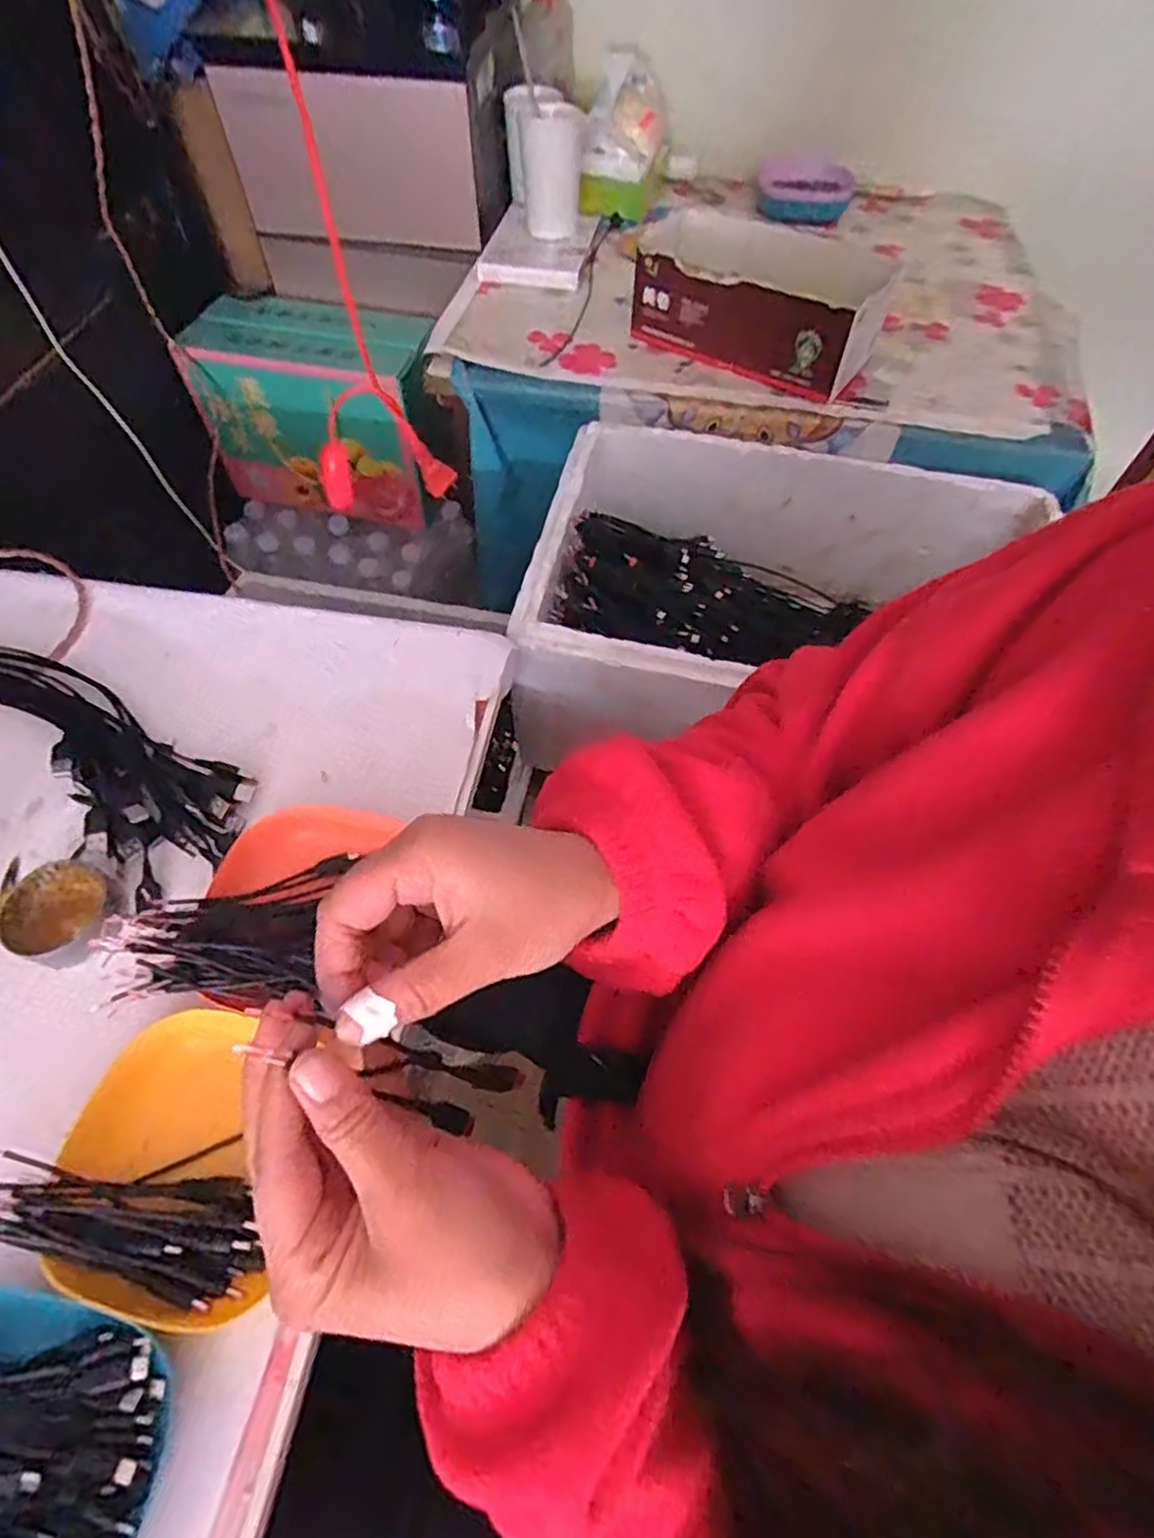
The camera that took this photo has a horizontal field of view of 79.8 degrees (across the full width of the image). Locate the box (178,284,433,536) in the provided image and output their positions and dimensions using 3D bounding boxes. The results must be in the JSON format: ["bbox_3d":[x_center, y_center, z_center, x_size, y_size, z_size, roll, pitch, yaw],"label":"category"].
[{"bbox_3d":[-0.367,-0.522,1.018,0.313,0.237,0.151,14,59,7],"label":"box"}]

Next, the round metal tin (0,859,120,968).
[{"bbox_3d":[-0.337,0.092,0.451,0.055,0.026,0.063,24,61,12],"label":"round metal tin"}]

